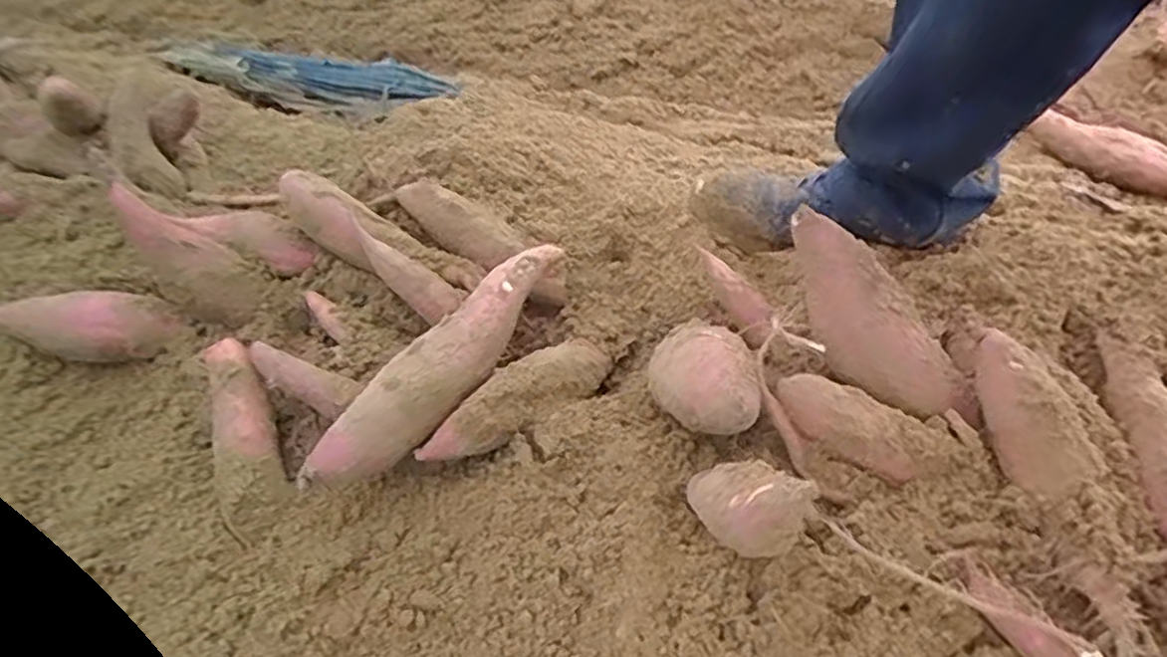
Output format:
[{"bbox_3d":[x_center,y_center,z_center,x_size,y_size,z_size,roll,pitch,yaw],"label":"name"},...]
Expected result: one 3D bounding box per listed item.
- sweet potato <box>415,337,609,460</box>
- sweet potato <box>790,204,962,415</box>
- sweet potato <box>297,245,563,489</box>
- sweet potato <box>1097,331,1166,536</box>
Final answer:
[{"bbox_3d":[-0.053,0.060,0.646,0.066,0.057,0.191,30,54,35],"label":"sweet potato"},{"bbox_3d":[0.218,-0.008,0.575,0.071,0.053,0.189,-29,81,-23],"label":"sweet potato"},{"bbox_3d":[-0.118,0.023,0.648,0.062,0.062,0.300,25,51,31],"label":"sweet potato"},{"bbox_3d":[0.417,0.067,0.544,0.034,0.030,0.168,2,42,11],"label":"sweet potato"}]

